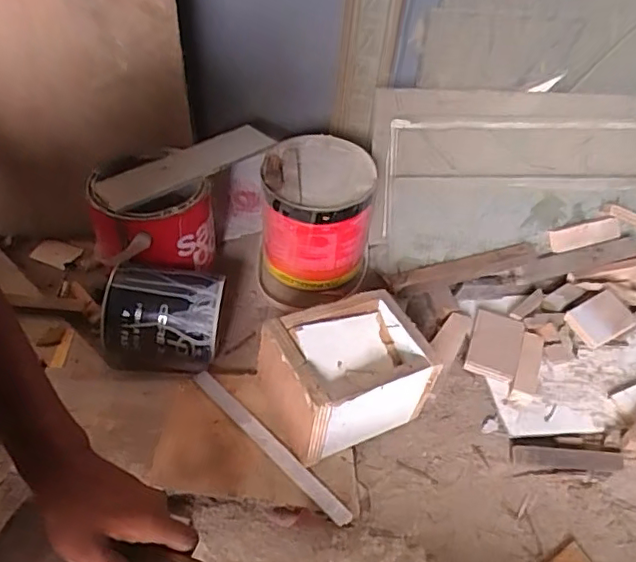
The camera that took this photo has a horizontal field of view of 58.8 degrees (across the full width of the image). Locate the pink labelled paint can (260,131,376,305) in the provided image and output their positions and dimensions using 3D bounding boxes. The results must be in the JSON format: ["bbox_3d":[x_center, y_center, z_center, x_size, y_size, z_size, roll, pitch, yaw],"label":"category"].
[{"bbox_3d":[-0.001,-0.080,0.795,0.145,0.185,0.150,2,45,-2],"label":"pink labelled paint can"}]

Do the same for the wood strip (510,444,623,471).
[{"bbox_3d":[0.279,0.200,0.634,0.120,0.005,0.022,5,72,2],"label":"wood strip"}]

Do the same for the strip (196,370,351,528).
[{"bbox_3d":[-0.055,0.175,0.616,0.236,0.007,0.018,36,53,27],"label":"strip"}]

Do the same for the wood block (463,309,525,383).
[{"bbox_3d":[0.229,0.082,0.731,0.061,0.013,0.102,18,47,13],"label":"wood block"}]

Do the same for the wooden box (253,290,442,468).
[{"bbox_3d":[0.028,0.107,0.636,0.173,0.118,0.126,-17,49,-20],"label":"wooden box"}]

